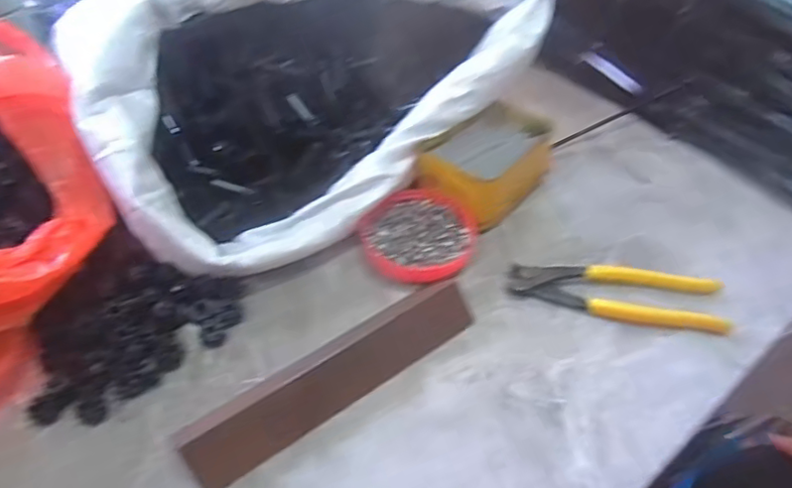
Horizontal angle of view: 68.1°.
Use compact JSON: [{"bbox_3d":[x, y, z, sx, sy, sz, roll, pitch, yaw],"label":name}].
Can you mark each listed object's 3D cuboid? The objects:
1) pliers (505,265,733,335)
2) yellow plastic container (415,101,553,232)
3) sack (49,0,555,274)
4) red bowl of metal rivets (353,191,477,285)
[{"bbox_3d":[0.172,0.037,0.456,0.165,0.013,0.046,8,49,4],"label":"pliers"},{"bbox_3d":[0.081,-0.076,0.524,0.090,0.048,0.117,36,56,26],"label":"yellow plastic container"},{"bbox_3d":[-0.067,-0.168,0.530,0.420,0.157,0.273,-33,58,-28],"label":"sack"},{"bbox_3d":[0.019,-0.009,0.483,0.087,0.022,0.085,1,48,-1],"label":"red bowl of metal rivets"}]

